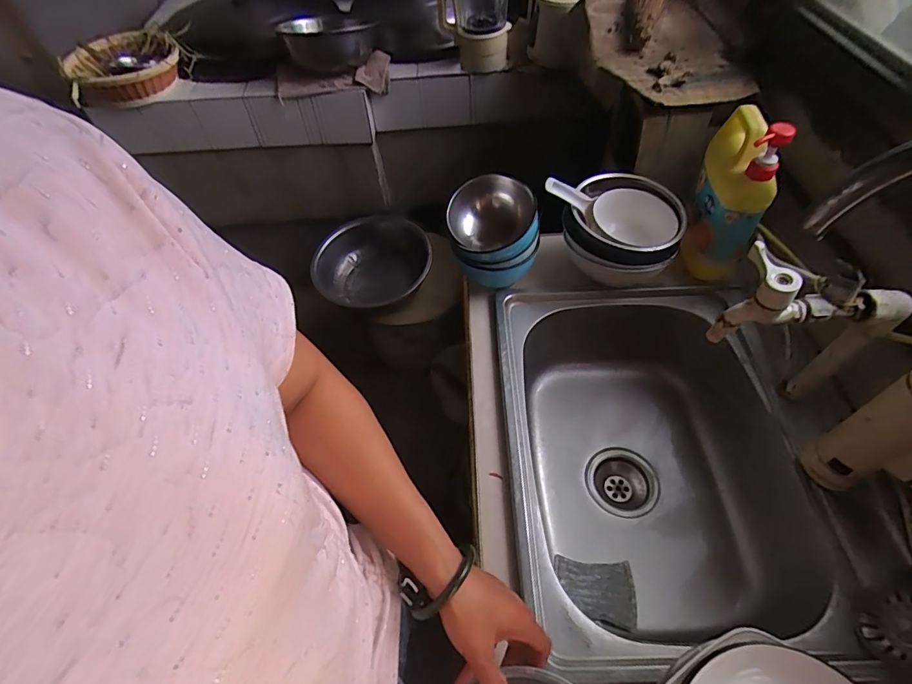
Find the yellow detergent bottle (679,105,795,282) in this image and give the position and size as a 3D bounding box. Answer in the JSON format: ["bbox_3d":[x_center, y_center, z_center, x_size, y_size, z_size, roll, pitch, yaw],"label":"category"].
[{"bbox_3d":[0.414,-0.230,0.701,0.090,0.229,0.145,16,55,15],"label":"yellow detergent bottle"}]

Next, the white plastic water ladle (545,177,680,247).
[{"bbox_3d":[0.231,-0.203,0.717,0.238,0.067,0.101,10,50,-19],"label":"white plastic water ladle"}]

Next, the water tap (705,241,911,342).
[{"bbox_3d":[0.365,-0.053,0.470,0.188,0.089,0.056,-5,53,0],"label":"water tap"}]

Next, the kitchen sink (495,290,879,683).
[{"bbox_3d":[0.269,0.164,0.666,0.385,0.197,0.497,-2,53,2],"label":"kitchen sink"}]

